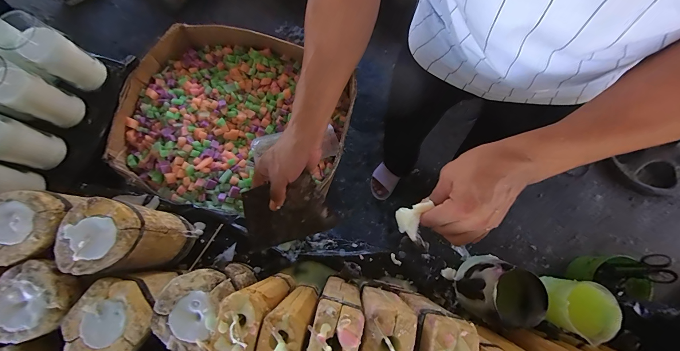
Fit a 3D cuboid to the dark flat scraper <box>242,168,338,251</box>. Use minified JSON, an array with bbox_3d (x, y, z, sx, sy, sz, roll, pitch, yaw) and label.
[{"bbox_3d":[-0.087,0.056,0.451,0.138,0.008,0.093,-18,93,7],"label":"dark flat scraper"}]

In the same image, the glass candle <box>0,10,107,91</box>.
[{"bbox_3d":[-0.494,-0.207,0.500,0.066,0.123,0.070,23,77,5],"label":"glass candle"}]

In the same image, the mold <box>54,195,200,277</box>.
[{"bbox_3d":[-0.292,0.089,0.416,0.089,0.150,0.086,0,76,-1],"label":"mold"}]

